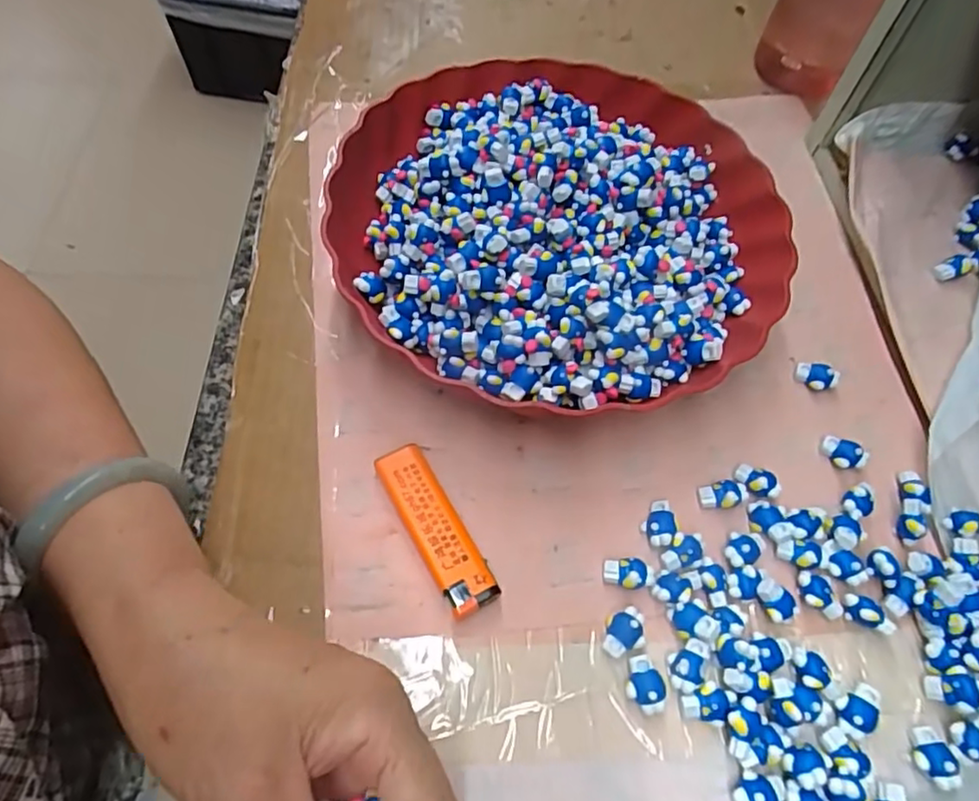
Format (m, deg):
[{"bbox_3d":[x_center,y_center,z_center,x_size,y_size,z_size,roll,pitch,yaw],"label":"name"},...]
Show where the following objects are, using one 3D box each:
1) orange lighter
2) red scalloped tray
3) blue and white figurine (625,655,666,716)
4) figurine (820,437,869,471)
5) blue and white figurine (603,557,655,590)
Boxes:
[{"bbox_3d":[-0.024,0.058,0.281,0.022,0.013,0.080,-26,67,-17],"label":"orange lighter"},{"bbox_3d":[0.038,-0.099,0.353,0.245,0.047,0.248,-27,67,-17],"label":"red scalloped tray"},{"bbox_3d":[0.064,0.117,0.256,0.015,0.011,0.021,2,62,-3],"label":"blue and white figurine"},{"bbox_3d":[0.179,0.027,0.317,0.011,0.013,0.021,-30,68,-18],"label":"figurine"},{"bbox_3d":[0.063,0.077,0.278,0.022,0.010,0.012,4,62,-2],"label":"blue and white figurine"}]

